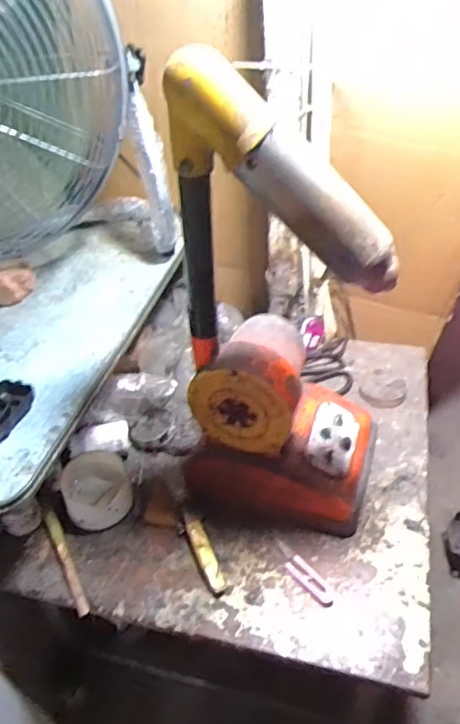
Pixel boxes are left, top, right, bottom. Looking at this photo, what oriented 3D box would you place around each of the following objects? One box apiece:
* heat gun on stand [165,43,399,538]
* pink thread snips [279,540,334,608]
[{"bbox_3d":[0.064,-0.042,0.594,0.218,0.514,0.203,12,44,20],"label":"heat gun on stand"},{"bbox_3d":[0.091,0.260,0.646,0.027,0.004,0.095,-31,47,-26],"label":"pink thread snips"}]

